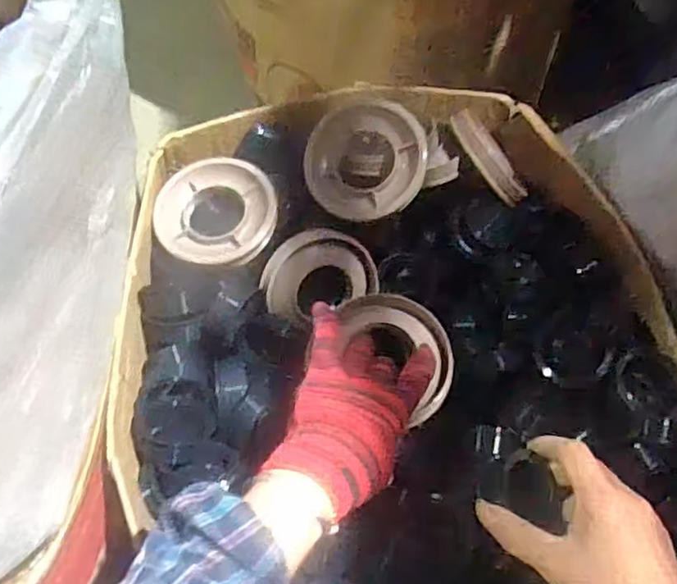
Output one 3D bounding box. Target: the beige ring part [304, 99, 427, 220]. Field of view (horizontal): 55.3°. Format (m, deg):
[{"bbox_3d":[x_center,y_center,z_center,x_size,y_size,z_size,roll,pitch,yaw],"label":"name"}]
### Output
[{"bbox_3d":[0.027,-0.135,0.661,0.123,0.028,0.121,23,88,12],"label":"beige ring part"}]

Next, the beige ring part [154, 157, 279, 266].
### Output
[{"bbox_3d":[-0.128,-0.086,0.674,0.123,0.033,0.117,-9,69,-2],"label":"beige ring part"}]

